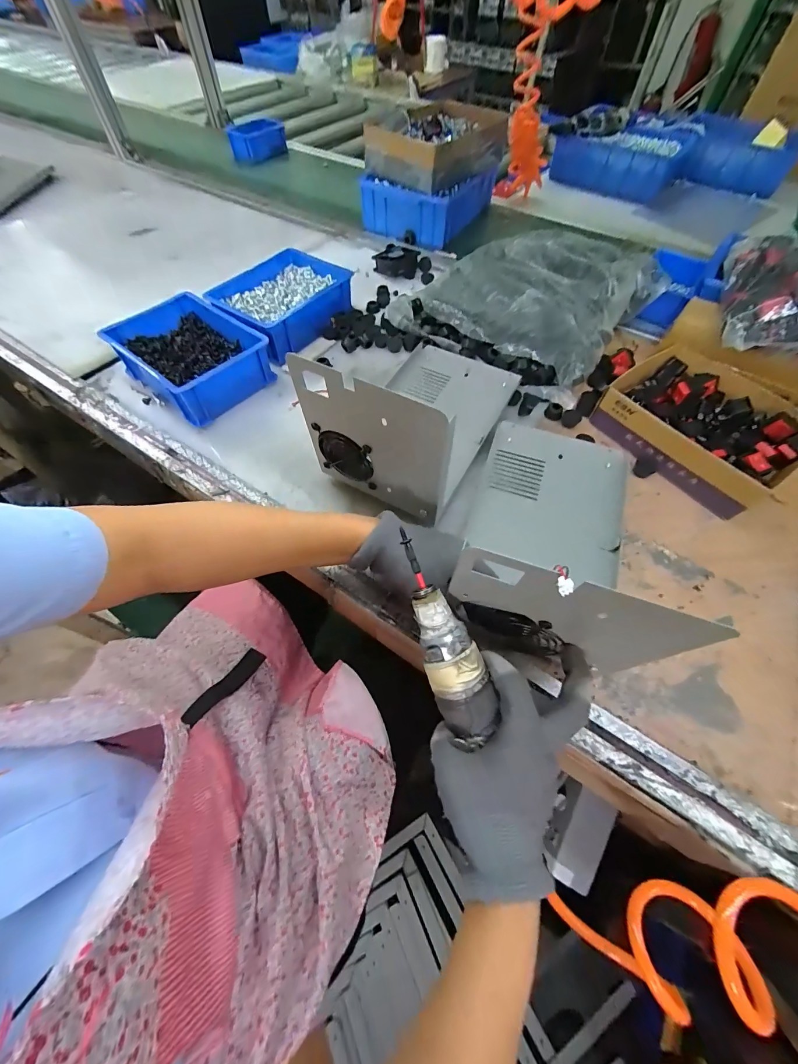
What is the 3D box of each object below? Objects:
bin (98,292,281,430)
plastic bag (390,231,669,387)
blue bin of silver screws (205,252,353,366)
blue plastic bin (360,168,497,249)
[{"bbox_3d":[-0.292,-0.250,0.536,0.189,0.072,0.149,36,65,19],"label":"bin"},{"bbox_3d":[0.209,-0.389,0.599,0.322,0.067,0.331,32,64,17],"label":"plastic bag"},{"bbox_3d":[-0.187,-0.373,0.614,0.165,0.064,0.210,27,63,14],"label":"blue bin of silver screws"},{"bbox_3d":[0.068,-0.726,0.810,0.201,0.085,0.257,26,63,14],"label":"blue plastic bin"}]

